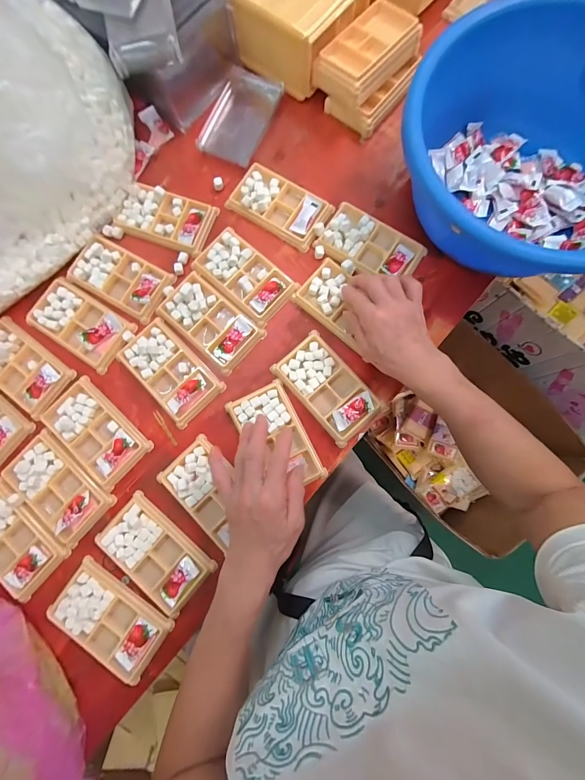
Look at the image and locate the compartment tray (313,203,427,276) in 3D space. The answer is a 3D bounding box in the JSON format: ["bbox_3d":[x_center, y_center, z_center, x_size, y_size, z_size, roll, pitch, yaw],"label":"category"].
[{"bbox_3d":[0.109,-0.200,0.427,0.136,0.022,0.077,27,84,7],"label":"compartment tray"}]

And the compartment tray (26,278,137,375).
[{"bbox_3d":[-0.295,-0.092,0.428,0.137,0.018,0.080,31,85,7],"label":"compartment tray"}]

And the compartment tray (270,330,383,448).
[{"bbox_3d":[0.046,-0.003,0.399,0.074,0.012,0.137,-39,82,-3],"label":"compartment tray"}]

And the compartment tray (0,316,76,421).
[{"bbox_3d":[-0.371,-0.030,0.423,0.140,0.012,0.078,36,85,7],"label":"compartment tray"}]

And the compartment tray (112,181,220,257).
[{"bbox_3d":[-0.182,-0.247,0.443,0.130,0.010,0.075,20,83,6],"label":"compartment tray"}]

